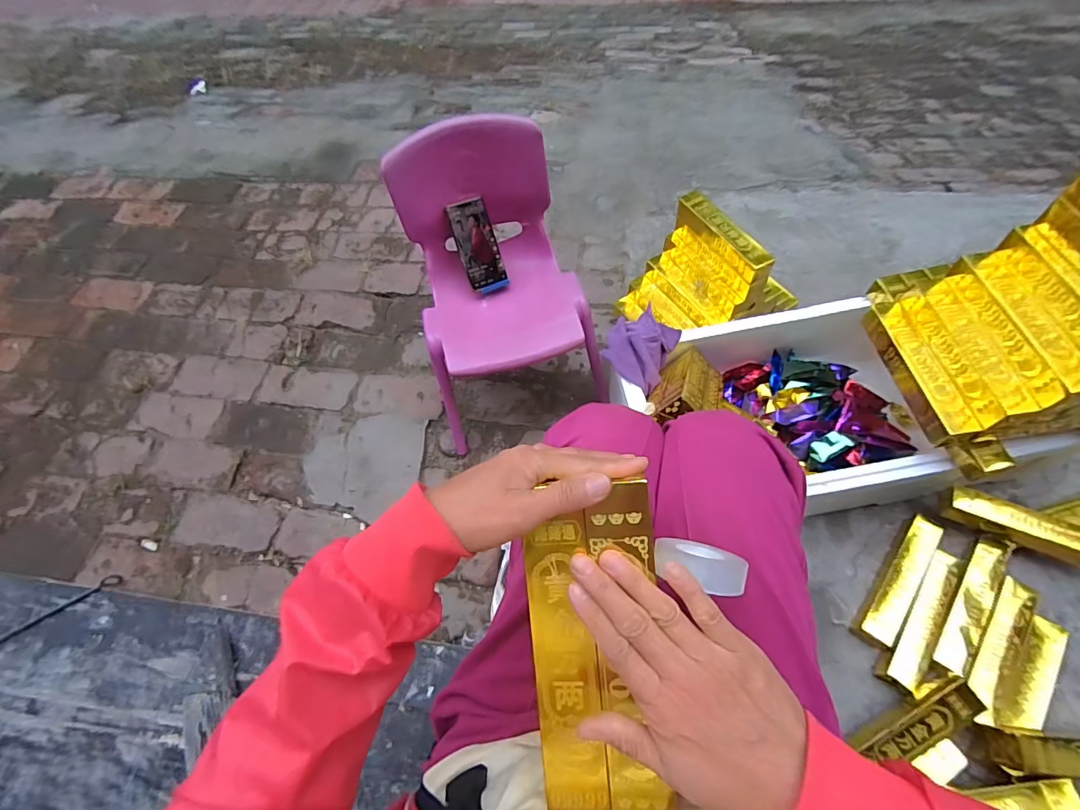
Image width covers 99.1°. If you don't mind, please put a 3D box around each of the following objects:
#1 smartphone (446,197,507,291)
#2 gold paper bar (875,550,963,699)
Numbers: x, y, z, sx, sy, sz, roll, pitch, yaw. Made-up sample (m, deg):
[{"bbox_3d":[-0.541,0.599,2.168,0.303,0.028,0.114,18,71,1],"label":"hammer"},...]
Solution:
[{"bbox_3d":[-0.117,-0.302,0.864,0.072,0.155,0.014,-20,18,-9],"label":"smartphone"},{"bbox_3d":[0.598,0.333,0.715,0.053,0.021,0.227,31,77,22],"label":"gold paper bar"}]

